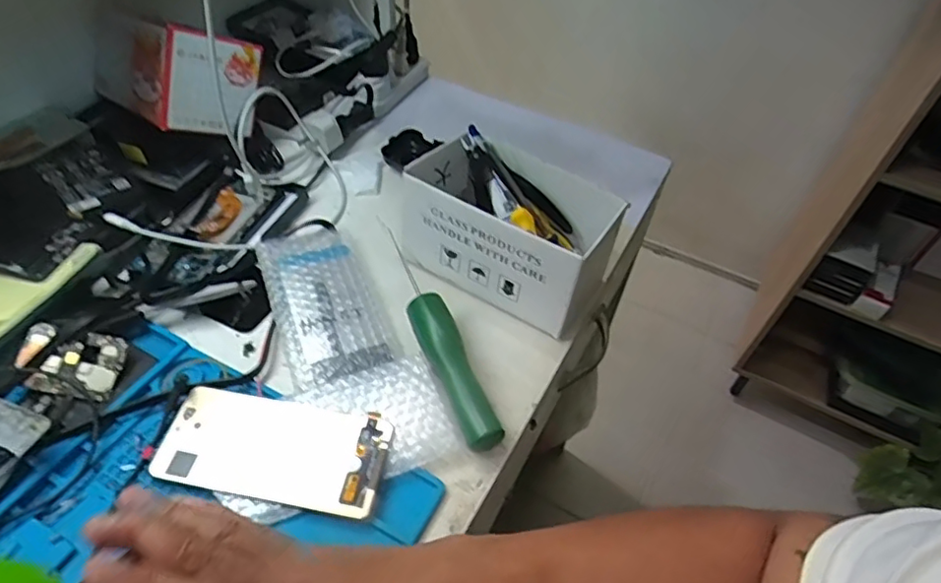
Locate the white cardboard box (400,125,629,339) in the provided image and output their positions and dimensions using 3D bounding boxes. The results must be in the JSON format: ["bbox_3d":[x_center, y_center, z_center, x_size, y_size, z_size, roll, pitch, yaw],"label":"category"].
[{"bbox_3d":[0.036,-0.062,0.535,0.178,0.091,0.112,27,52,18],"label":"white cardboard box"}]

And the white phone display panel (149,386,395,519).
[{"bbox_3d":[-0.139,0.110,0.421,0.157,0.009,0.074,10,48,4],"label":"white phone display panel"}]

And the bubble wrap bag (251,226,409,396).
[{"bbox_3d":[-0.131,0.003,0.521,0.088,0.018,0.177,-18,52,-20],"label":"bubble wrap bag"}]

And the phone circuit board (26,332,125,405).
[{"bbox_3d":[-0.295,0.053,0.446,0.053,0.010,0.049,18,64,-13],"label":"phone circuit board"}]

